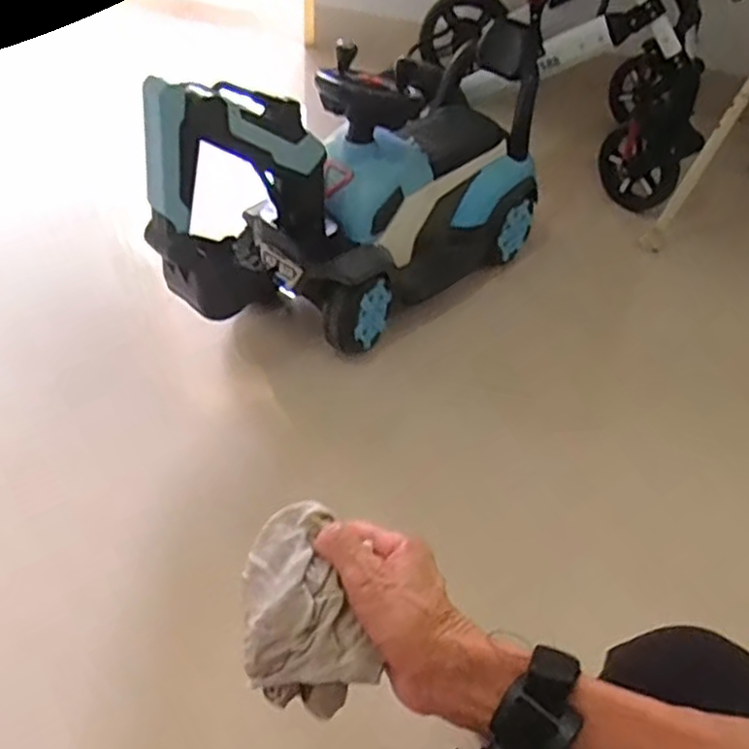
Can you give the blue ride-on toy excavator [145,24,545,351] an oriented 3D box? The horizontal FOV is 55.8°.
[{"bbox_3d":[0.028,-0.355,1.250,0.318,0.458,0.902,29,49,23],"label":"blue ride-on toy excavator"}]

